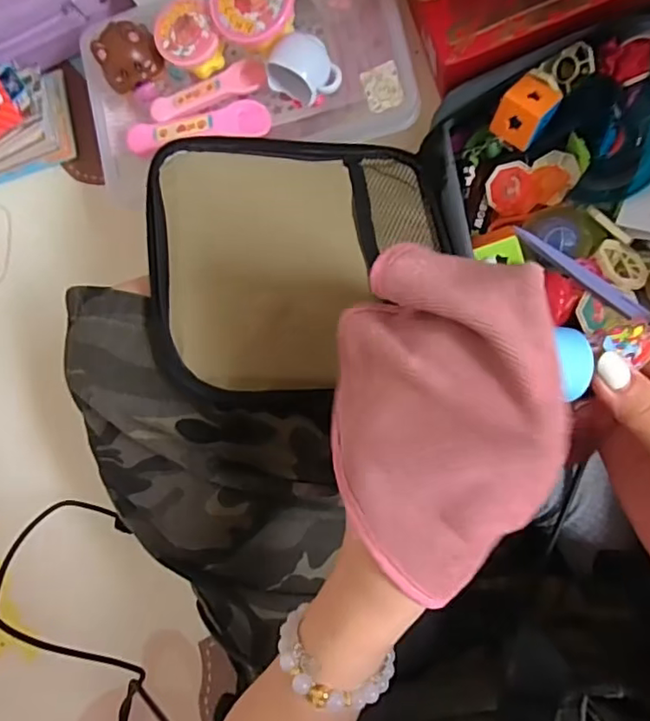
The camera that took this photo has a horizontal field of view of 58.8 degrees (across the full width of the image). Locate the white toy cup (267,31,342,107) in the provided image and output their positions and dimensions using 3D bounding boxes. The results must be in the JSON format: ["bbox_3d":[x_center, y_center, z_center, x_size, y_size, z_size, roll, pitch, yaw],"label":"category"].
[{"bbox_3d":[-0.014,-0.232,0.460,0.056,0.034,0.042,30,94,12],"label":"white toy cup"}]

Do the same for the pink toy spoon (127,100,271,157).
[{"bbox_3d":[-0.108,-0.198,0.488,0.122,0.009,0.031,-6,86,12],"label":"pink toy spoon"}]

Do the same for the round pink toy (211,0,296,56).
[{"bbox_3d":[-0.054,-0.279,0.459,0.062,0.044,0.066,-1,88,12],"label":"round pink toy"}]

